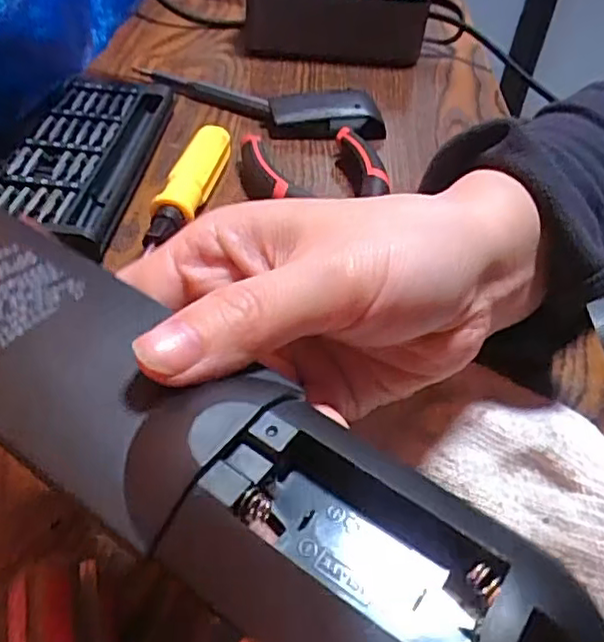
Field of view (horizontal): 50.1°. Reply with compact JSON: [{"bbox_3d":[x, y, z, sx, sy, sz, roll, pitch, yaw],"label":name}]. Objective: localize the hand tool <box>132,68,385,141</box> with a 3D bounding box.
[{"bbox_3d":[-0.030,-0.145,0.412,0.164,0.022,0.054,20,45,14],"label":"hand tool"}]

